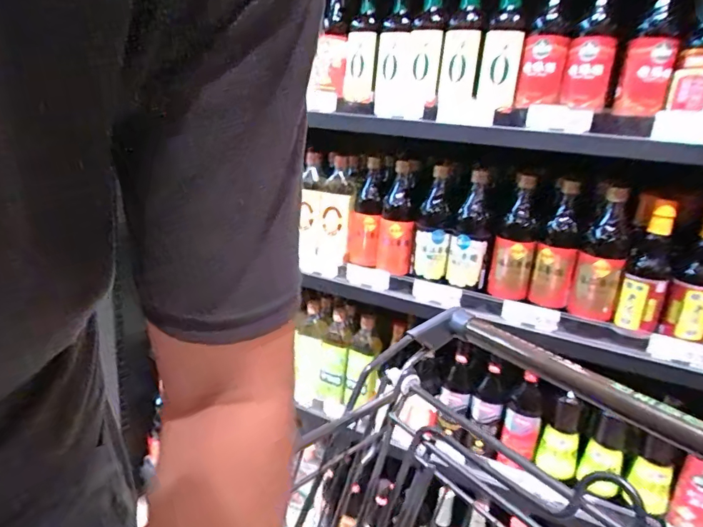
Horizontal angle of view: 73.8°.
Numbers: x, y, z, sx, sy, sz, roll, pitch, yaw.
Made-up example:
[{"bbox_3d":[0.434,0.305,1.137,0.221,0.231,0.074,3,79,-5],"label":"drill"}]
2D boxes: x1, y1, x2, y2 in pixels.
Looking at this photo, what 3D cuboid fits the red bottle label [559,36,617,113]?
[{"bbox_3d":[0.337,-0.271,0.671,0.063,0.094,0.030,14,19,25],"label":"red bottle label"}]

